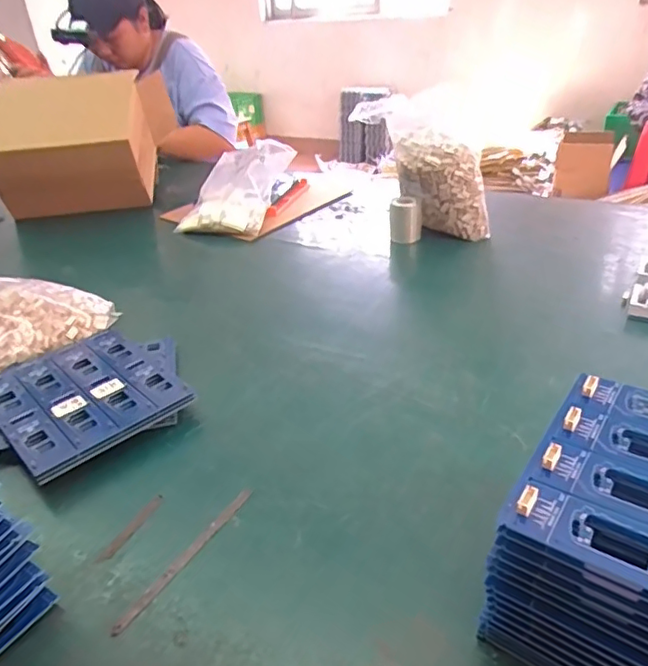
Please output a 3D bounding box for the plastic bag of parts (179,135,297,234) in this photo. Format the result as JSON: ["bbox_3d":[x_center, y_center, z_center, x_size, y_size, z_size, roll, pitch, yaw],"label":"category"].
[{"bbox_3d":[-0.161,-0.278,1.116,0.160,0.127,0.255,8,32,19],"label":"plastic bag of parts"}]

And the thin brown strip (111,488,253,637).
[{"bbox_3d":[-0.106,0.172,0.447,0.010,0.010,0.144,16,35,31],"label":"thin brown strip"}]

